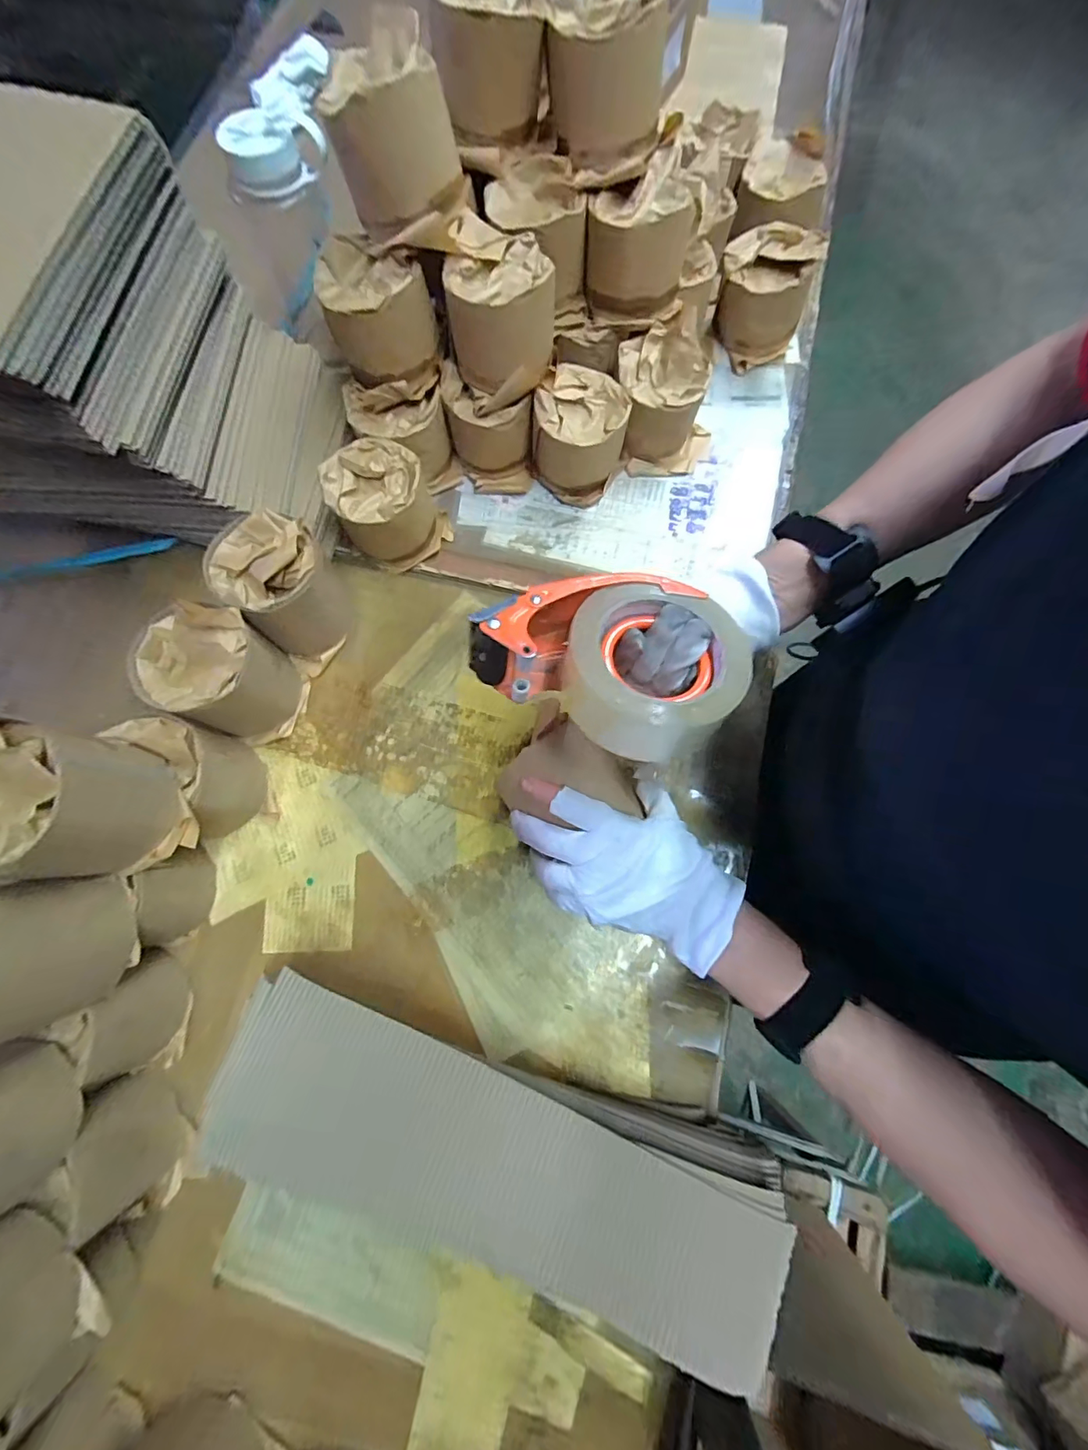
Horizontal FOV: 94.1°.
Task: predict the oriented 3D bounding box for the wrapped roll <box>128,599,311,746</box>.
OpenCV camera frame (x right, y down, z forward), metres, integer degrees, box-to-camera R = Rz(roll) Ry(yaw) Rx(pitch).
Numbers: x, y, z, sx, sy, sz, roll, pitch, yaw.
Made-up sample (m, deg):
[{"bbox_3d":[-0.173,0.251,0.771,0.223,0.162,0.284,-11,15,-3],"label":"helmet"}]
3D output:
[{"bbox_3d":[-0.288,-0.046,0.456,0.107,0.109,0.096,27,77,7],"label":"wrapped roll"}]

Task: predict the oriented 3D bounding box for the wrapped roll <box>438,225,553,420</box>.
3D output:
[{"bbox_3d":[-0.036,-0.366,0.463,0.096,0.087,0.090,-18,76,-4],"label":"wrapped roll"}]

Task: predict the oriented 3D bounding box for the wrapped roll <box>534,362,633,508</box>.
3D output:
[{"bbox_3d":[0.038,-0.301,0.530,0.091,0.087,0.098,13,76,4],"label":"wrapped roll"}]

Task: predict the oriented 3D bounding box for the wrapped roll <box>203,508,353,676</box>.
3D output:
[{"bbox_3d":[-0.244,-0.130,0.479,0.107,0.108,0.091,41,80,10],"label":"wrapped roll"}]

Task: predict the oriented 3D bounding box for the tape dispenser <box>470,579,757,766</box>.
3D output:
[{"bbox_3d":[0.045,-0.044,0.340,0.159,0.070,0.118,30,63,7],"label":"tape dispenser"}]

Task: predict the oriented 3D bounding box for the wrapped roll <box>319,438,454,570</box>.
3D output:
[{"bbox_3d":[-0.158,-0.221,0.514,0.096,0.085,0.093,0,76,0],"label":"wrapped roll"}]

